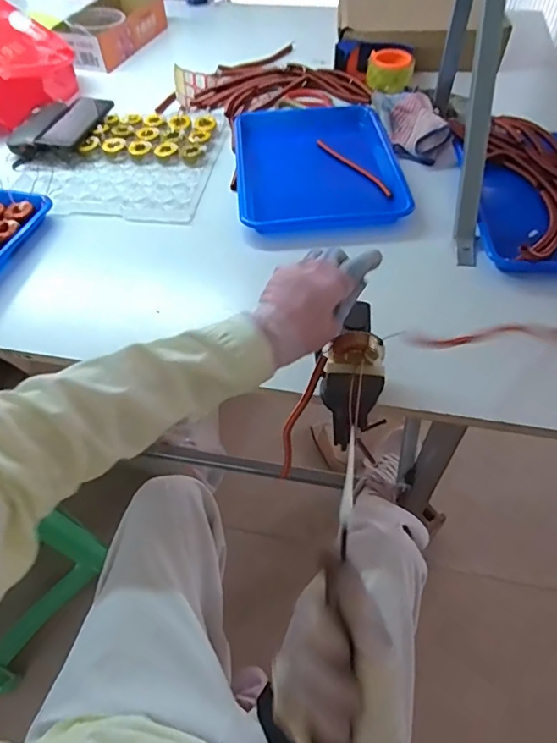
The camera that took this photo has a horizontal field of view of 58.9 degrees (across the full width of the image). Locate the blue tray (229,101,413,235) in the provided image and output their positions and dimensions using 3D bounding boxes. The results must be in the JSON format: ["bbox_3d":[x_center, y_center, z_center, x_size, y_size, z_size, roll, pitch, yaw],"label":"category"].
[{"bbox_3d":[0.062,-0.342,0.805,0.252,0.033,0.320,-5,53,-1],"label":"blue tray"}]

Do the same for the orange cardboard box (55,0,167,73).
[{"bbox_3d":[-0.381,-0.786,1.125,0.144,0.075,0.313,18,56,15],"label":"orange cardboard box"}]

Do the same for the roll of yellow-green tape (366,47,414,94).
[{"bbox_3d":[0.215,-0.584,0.957,0.085,0.048,0.085,8,54,9],"label":"roll of yellow-green tape"}]

